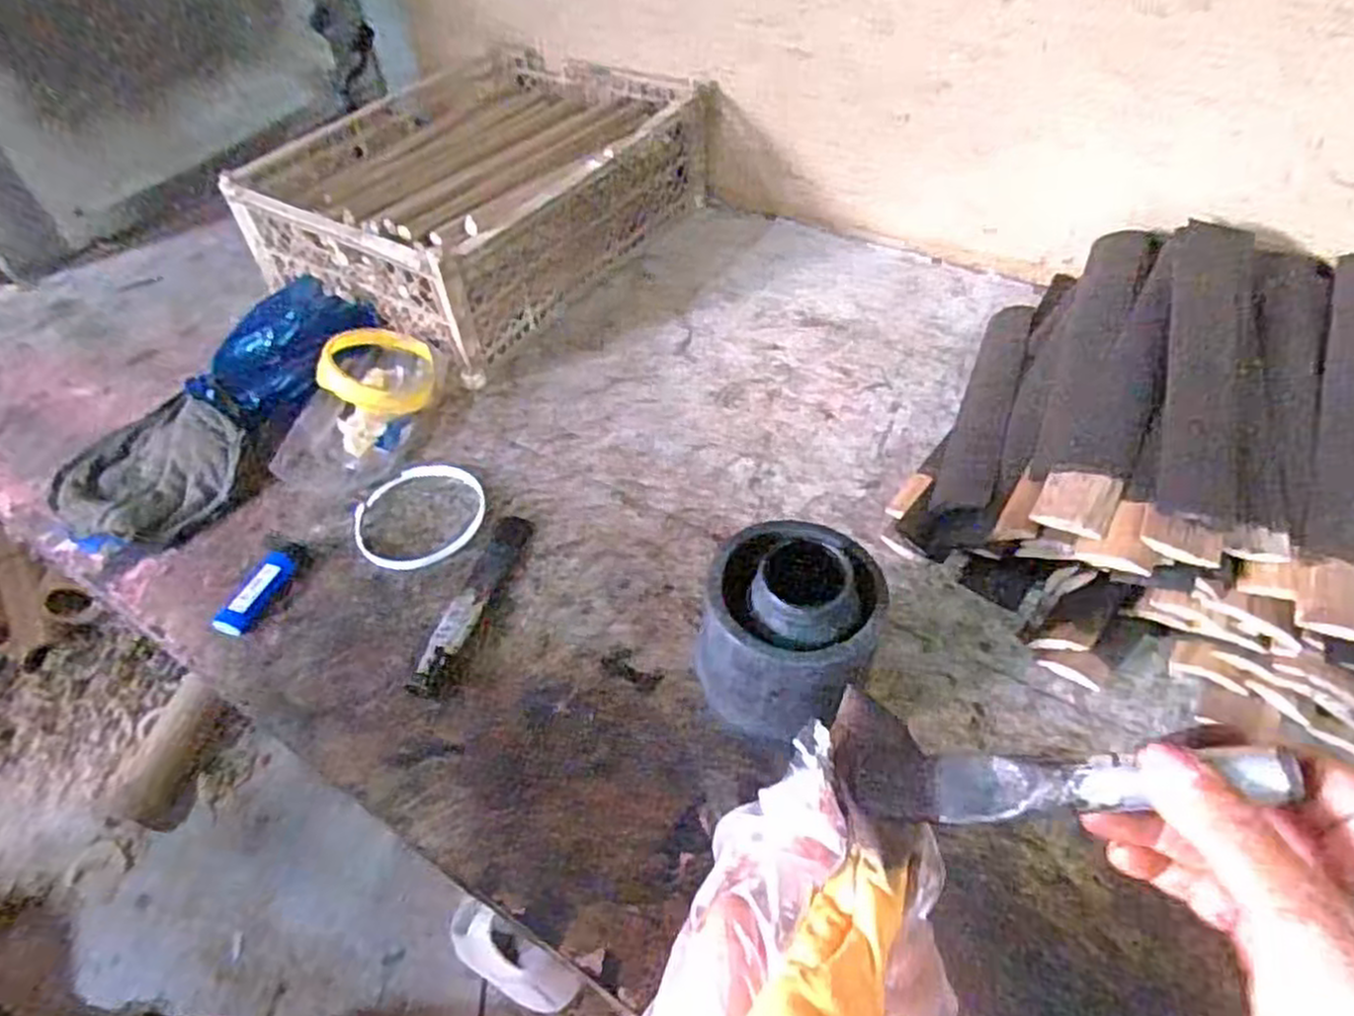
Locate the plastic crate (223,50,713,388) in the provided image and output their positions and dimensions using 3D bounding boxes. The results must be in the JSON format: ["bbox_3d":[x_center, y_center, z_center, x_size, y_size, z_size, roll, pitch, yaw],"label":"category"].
[{"bbox_3d":[-0.199,-0.356,0.870,0.322,0.145,0.438,25,52,24],"label":"plastic crate"}]

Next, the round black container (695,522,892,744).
[{"bbox_3d":[0.067,0.080,0.468,0.096,0.122,0.093,-1,46,1],"label":"round black container"}]

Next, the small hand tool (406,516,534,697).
[{"bbox_3d":[-0.144,0.065,0.564,0.028,0.013,0.159,10,48,11],"label":"small hand tool"}]

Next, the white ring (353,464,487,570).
[{"bbox_3d":[-0.205,0.005,0.629,0.104,0.009,0.105,-1,46,1],"label":"white ring"}]

